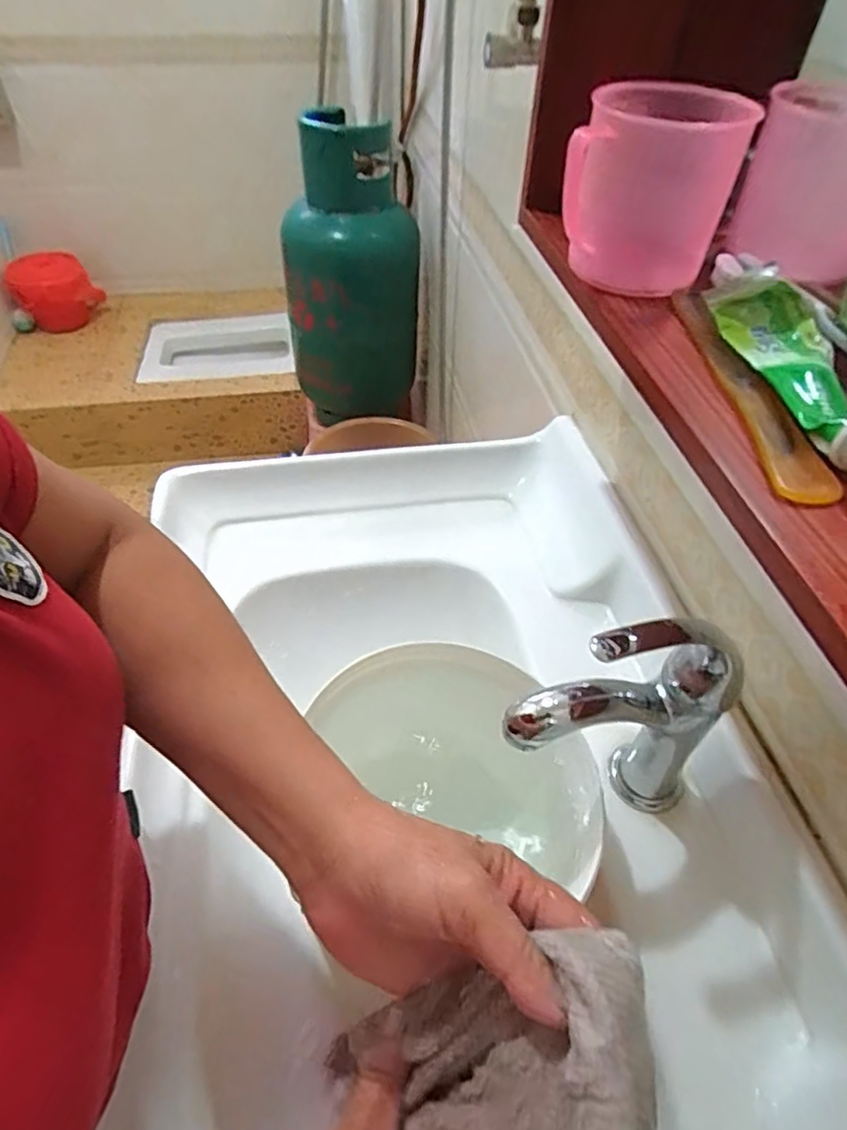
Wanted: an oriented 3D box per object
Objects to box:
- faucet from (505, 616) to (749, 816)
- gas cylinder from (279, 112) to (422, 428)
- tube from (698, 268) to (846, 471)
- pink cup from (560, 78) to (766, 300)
[{"bbox_3d":[0.127,0.111,0.404,0.148,0.216,0.057,-15,50,-15],"label":"faucet"},{"bbox_3d":[-0.163,-0.641,1.406,0.298,0.592,0.263,0,48,-2],"label":"gas cylinder"},{"bbox_3d":[0.194,-0.101,0.306,0.044,0.031,0.154,-2,48,-4],"label":"tube"},{"bbox_3d":[0.139,-0.229,0.377,0.087,0.097,0.100,19,50,15],"label":"pink cup"}]

